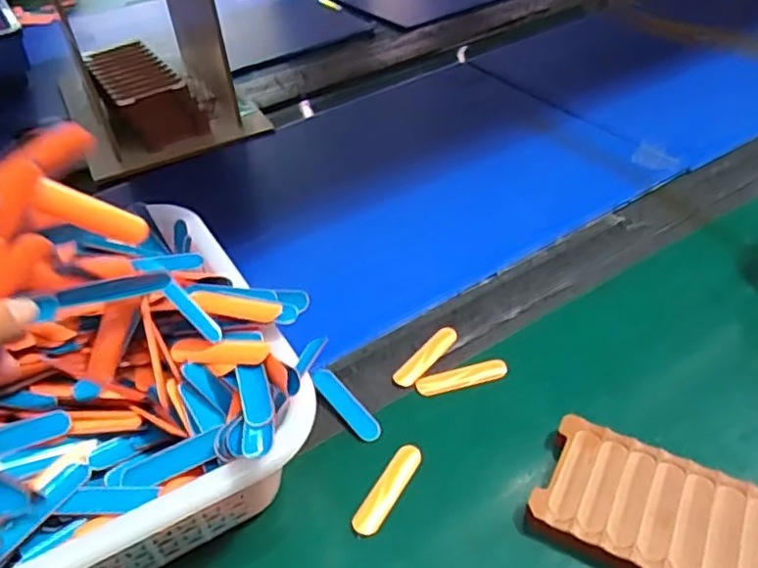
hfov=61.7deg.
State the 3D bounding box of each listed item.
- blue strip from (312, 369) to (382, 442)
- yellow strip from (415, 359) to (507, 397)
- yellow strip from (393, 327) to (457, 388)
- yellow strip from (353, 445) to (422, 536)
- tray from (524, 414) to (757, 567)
[{"bbox_3d":[-0.022,0.079,0.419,0.016,0.004,0.063,-32,56,-22],"label":"blue strip"},{"bbox_3d":[0.057,0.065,0.435,0.062,0.004,0.015,-13,42,-9],"label":"yellow strip"},{"bbox_3d":[0.034,0.050,0.448,0.017,0.004,0.061,27,50,31],"label":"yellow strip"},{"bbox_3d":[0.006,0.120,0.374,0.018,0.005,0.061,19,47,24],"label":"yellow strip"},{"bbox_3d":[0.173,0.136,0.337,0.169,0.018,0.078,20,47,25],"label":"tray"}]

